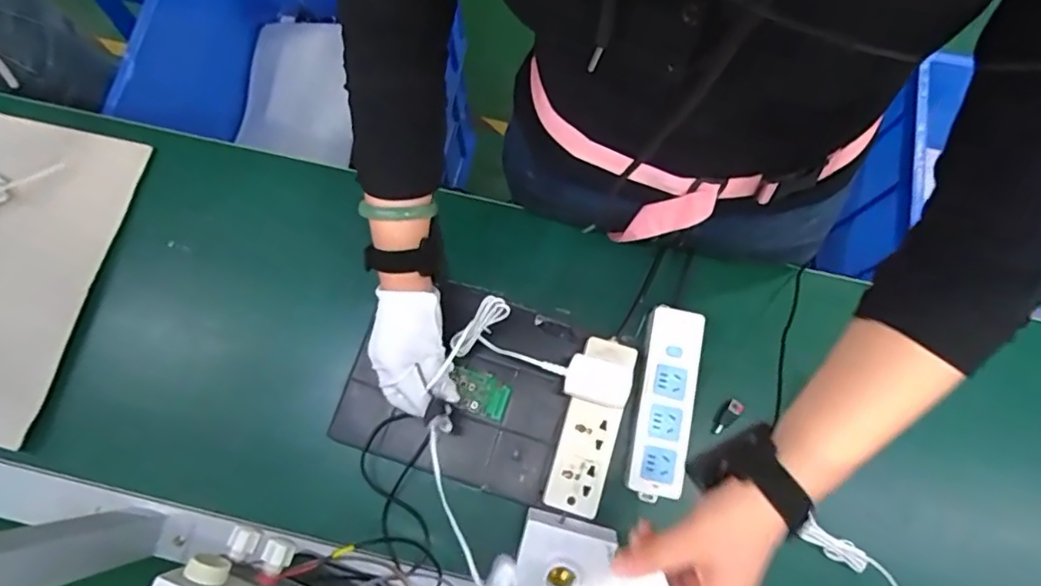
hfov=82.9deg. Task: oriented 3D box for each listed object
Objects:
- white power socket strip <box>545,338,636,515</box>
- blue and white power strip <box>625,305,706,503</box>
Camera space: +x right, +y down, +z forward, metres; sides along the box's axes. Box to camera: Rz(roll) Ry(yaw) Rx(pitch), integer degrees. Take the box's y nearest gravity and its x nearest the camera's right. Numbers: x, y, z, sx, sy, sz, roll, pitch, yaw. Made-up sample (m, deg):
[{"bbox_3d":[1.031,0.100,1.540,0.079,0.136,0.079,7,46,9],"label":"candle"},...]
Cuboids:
[{"bbox_3d":[0.070,0.132,0.592,0.053,0.031,0.171,17,77,4],"label":"white power socket strip"},{"bbox_3d":[0.152,0.114,0.623,0.056,0.033,0.195,11,76,2],"label":"blue and white power strip"}]

